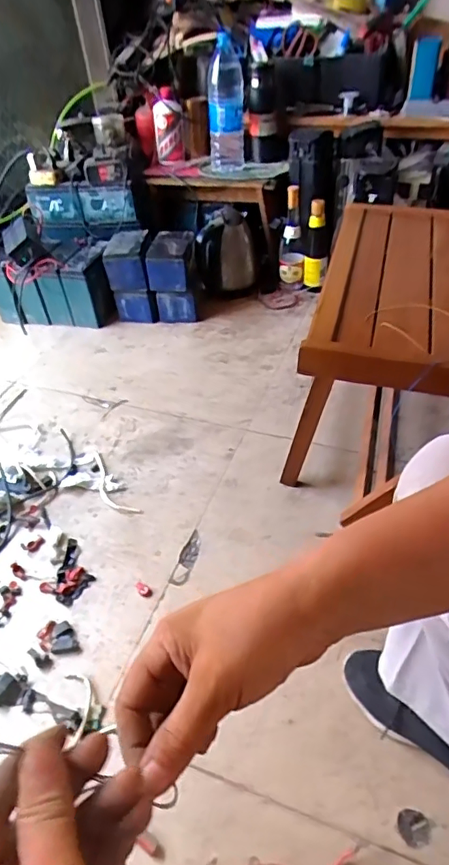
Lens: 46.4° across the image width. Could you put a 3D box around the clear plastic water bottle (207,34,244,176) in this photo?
[{"bbox_3d":[0.003,-0.829,1.347,0.088,0.298,0.096,-8,43,-2],"label":"clear plastic water bottle"}]

